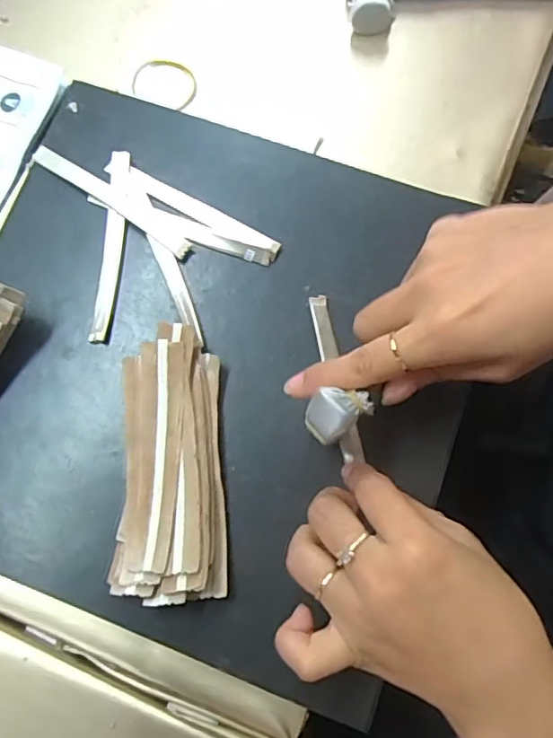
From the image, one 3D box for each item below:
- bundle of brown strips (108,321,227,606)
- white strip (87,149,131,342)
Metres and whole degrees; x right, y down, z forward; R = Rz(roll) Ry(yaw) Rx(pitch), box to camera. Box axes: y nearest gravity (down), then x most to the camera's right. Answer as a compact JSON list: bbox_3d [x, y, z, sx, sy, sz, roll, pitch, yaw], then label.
[{"bbox_3d":[-0.058,0.049,0.304,0.056,0.023,0.143,-1,77,0],"label":"bundle of brown strips"},{"bbox_3d":[-0.101,-0.077,0.342,0.013,0.006,0.123,3,77,1],"label":"white strip"}]

